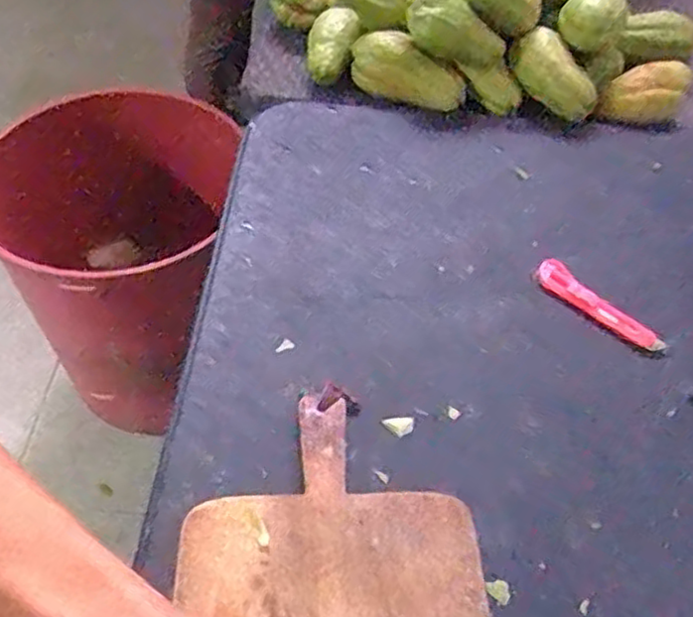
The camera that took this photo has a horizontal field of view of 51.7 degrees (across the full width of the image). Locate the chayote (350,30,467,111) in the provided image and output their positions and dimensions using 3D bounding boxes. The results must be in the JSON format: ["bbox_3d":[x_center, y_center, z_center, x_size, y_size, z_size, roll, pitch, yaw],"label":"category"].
[{"bbox_3d":[0.077,-0.310,0.939,0.156,0.068,0.061,27,55,16],"label":"chayote"}]

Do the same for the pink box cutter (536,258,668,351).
[{"bbox_3d":[0.263,-0.003,0.745,0.145,0.017,0.027,37,58,23],"label":"pink box cutter"}]

